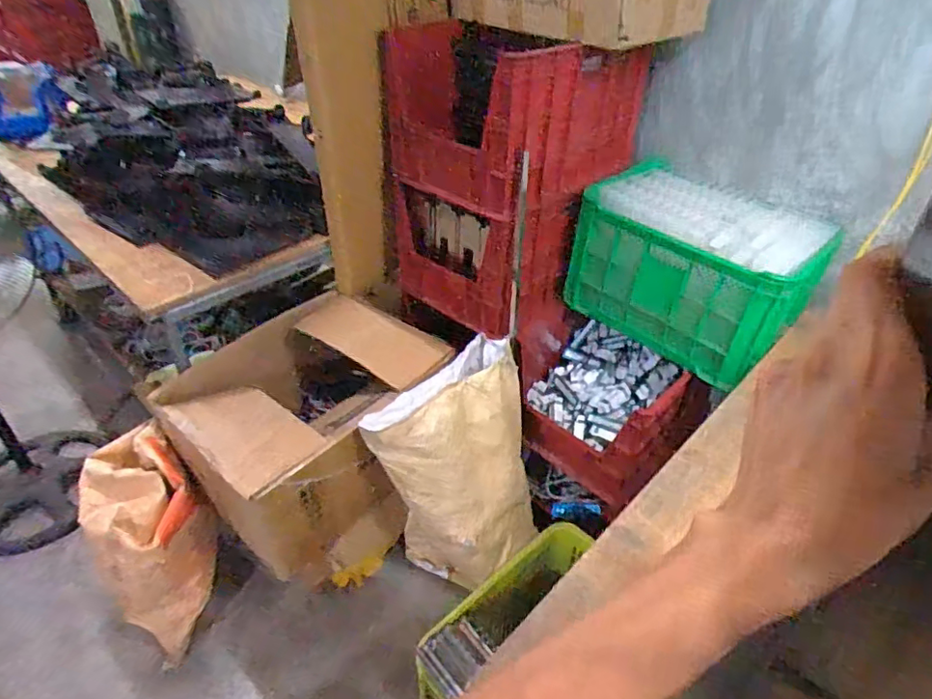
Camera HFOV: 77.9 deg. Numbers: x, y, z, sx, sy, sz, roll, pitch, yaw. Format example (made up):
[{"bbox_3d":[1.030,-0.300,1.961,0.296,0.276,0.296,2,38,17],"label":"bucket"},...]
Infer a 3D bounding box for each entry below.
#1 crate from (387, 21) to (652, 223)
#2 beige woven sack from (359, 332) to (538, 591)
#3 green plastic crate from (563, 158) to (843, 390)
[{"bbox_3d":[0.128,-0.585,1.426,0.482,0.339,0.425,-30,47,-35],"label":"crate"},{"bbox_3d":[0.004,0.304,1.445,0.279,0.484,0.409,29,45,32],"label":"beige woven sack"},{"bbox_3d":[0.549,-0.189,1.389,0.287,0.322,0.515,-29,46,-34],"label":"green plastic crate"}]

